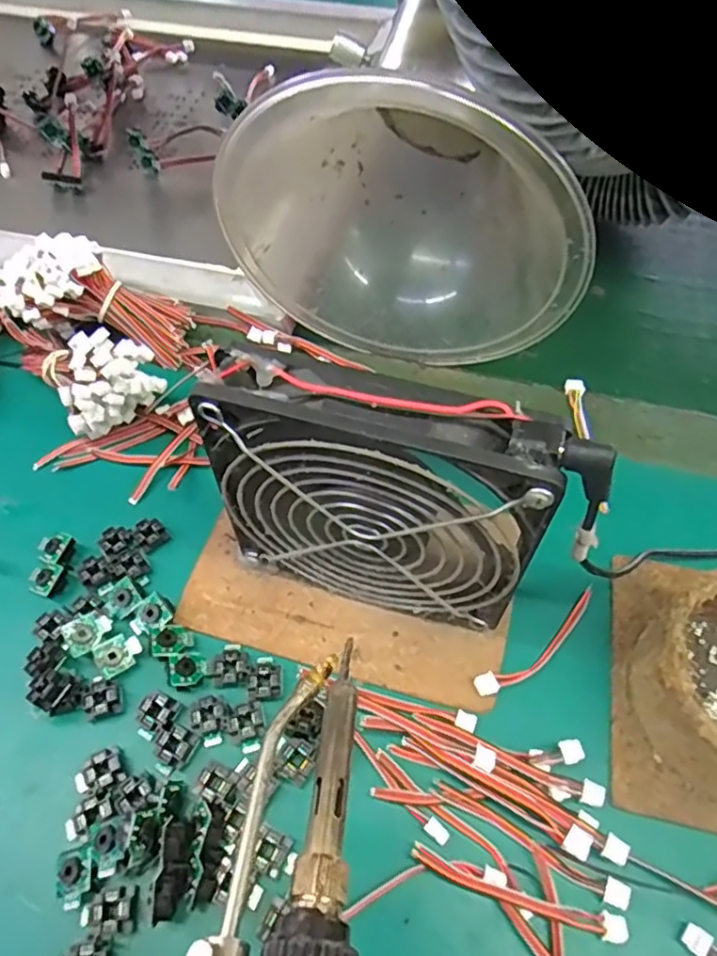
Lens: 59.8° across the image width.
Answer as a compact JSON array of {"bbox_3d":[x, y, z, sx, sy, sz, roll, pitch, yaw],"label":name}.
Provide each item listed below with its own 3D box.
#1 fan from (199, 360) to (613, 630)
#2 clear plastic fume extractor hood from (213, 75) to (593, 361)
[{"bbox_3d":[0.011,0.013,0.238,0.128,0.125,0.032,16,59,11],"label":"fan"},{"bbox_3d":[0.033,-0.138,0.333,0.171,0.150,0.114,14,58,9],"label":"clear plastic fume extractor hood"}]

